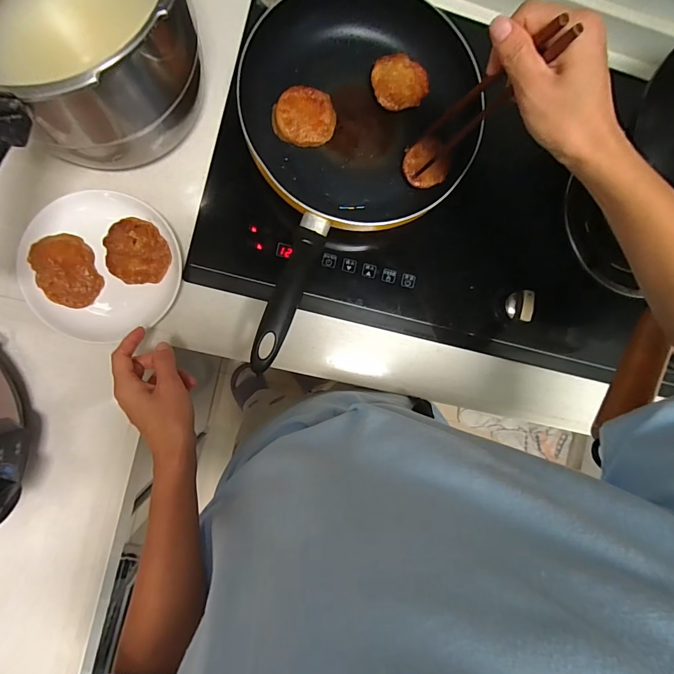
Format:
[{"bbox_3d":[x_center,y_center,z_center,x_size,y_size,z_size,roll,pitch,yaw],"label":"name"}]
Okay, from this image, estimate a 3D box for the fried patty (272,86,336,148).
[{"bbox_3d":[-0.040,-0.270,0.472,0.075,0.017,0.066,15,87,-6],"label":"fried patty"}]

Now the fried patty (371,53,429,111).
[{"bbox_3d":[0.079,-0.320,0.482,0.070,0.010,0.063,-14,91,-7],"label":"fried patty"}]

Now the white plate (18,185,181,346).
[{"bbox_3d":[-0.272,-0.083,0.450,0.163,0.031,0.162,0,89,-7],"label":"white plate"}]

